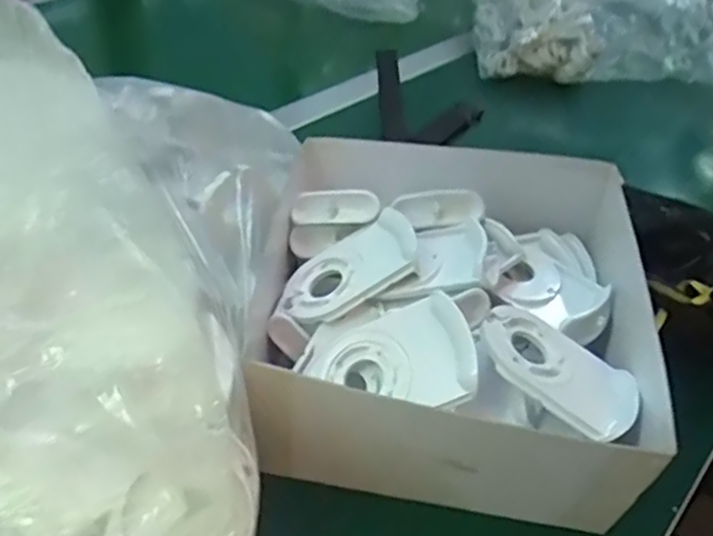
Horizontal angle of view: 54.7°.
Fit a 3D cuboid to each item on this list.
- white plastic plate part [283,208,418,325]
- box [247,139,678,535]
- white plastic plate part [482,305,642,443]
[{"bbox_3d":[-0.005,-0.001,0.397,0.083,0.008,0.055,-30,38,7],"label":"white plastic plate part"},{"bbox_3d":[0.048,0.022,0.402,0.207,0.097,0.224,7,40,1],"label":"box"},{"bbox_3d":[0.102,0.051,0.346,0.084,0.006,0.052,34,38,11],"label":"white plastic plate part"}]

